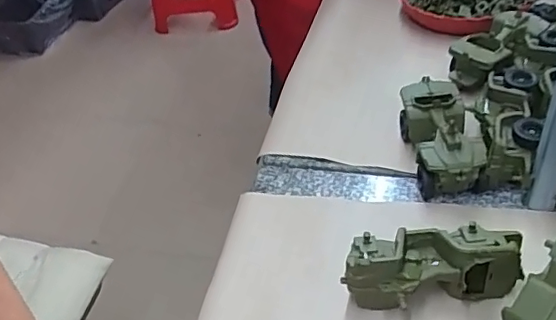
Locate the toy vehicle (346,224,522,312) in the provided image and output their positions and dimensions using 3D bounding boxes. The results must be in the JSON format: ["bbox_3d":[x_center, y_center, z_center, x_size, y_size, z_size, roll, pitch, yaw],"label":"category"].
[{"bbox_3d":[0.163,0.119,0.586,0.186,0.080,0.073,-7,41,3],"label":"toy vehicle"}]

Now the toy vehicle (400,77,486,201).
[{"bbox_3d":[0.216,-0.030,0.745,0.084,0.081,0.183,-5,41,4],"label":"toy vehicle"}]

